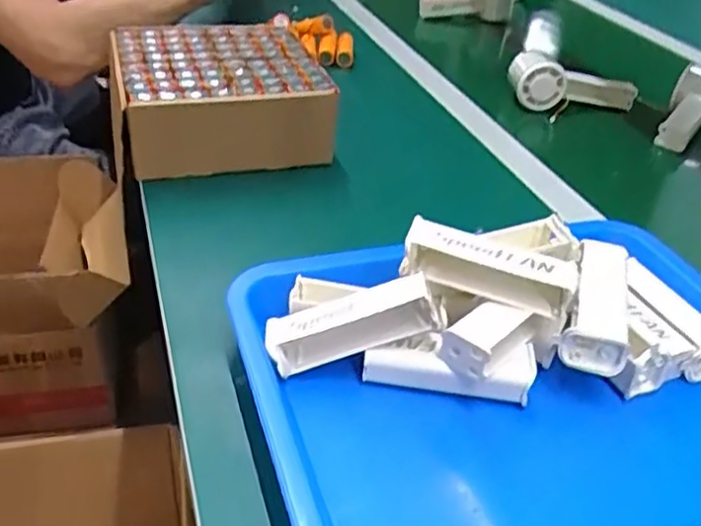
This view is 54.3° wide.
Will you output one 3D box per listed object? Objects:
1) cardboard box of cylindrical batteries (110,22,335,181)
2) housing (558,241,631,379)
[{"bbox_3d":[-0.130,-0.174,0.673,0.192,0.076,0.206,-7,37,-16],"label":"cardboard box of cylindrical batteries"},{"bbox_3d":[0.158,0.028,0.438,0.036,0.034,0.104,15,37,14],"label":"housing"}]

